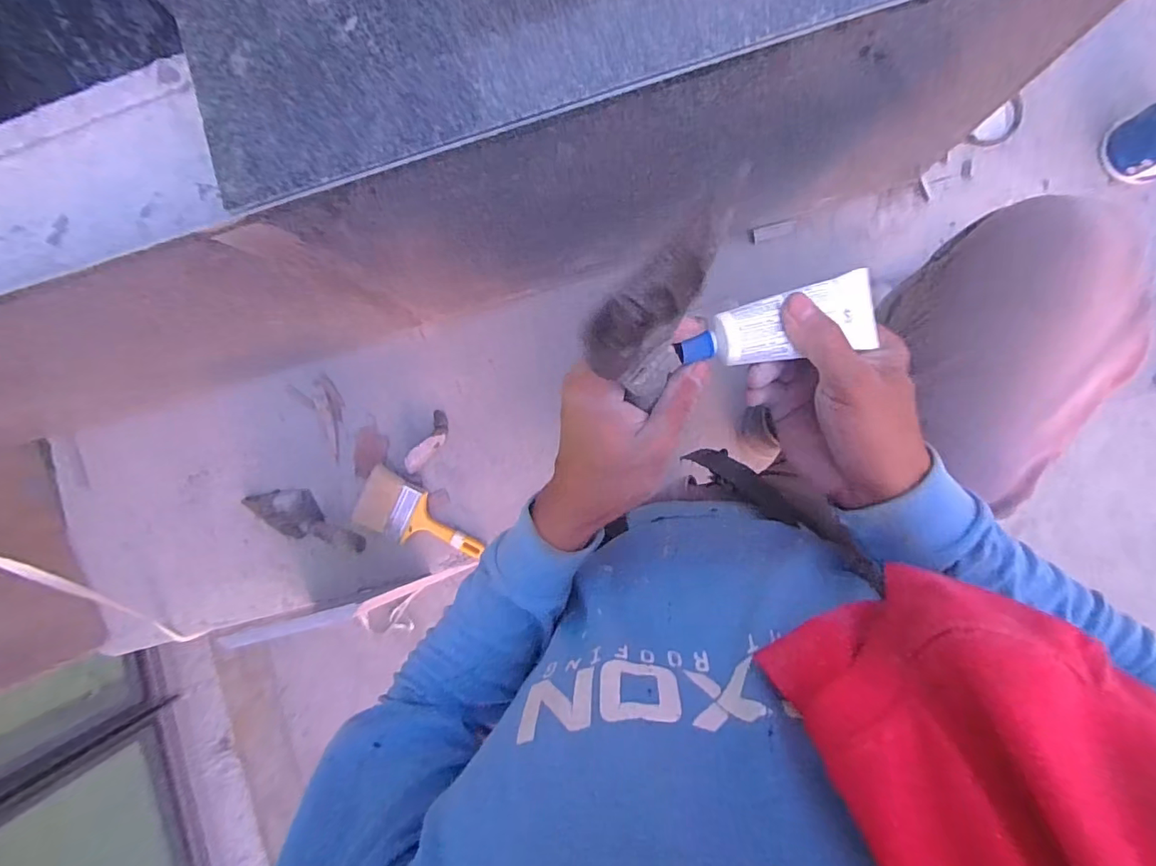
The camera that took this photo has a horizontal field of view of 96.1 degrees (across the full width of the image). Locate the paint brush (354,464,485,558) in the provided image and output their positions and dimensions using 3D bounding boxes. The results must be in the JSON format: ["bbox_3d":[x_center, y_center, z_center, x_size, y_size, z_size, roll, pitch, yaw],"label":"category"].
[{"bbox_3d":[-0.258,0.148,0.849,0.210,0.035,0.099,29,93,5],"label":"paint brush"}]

